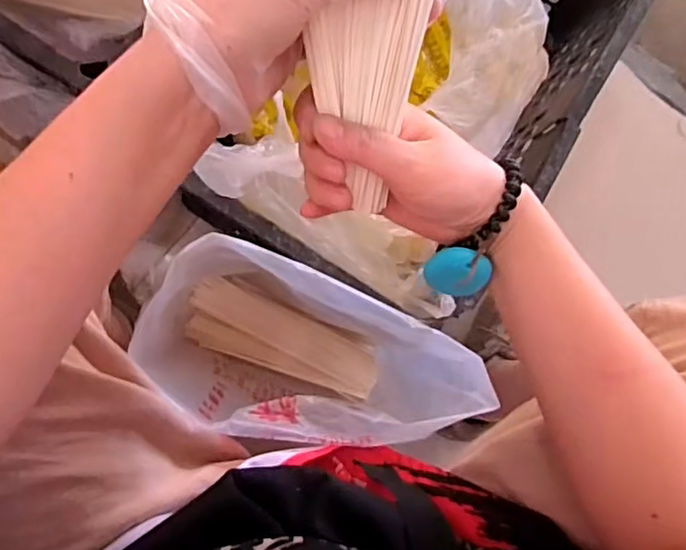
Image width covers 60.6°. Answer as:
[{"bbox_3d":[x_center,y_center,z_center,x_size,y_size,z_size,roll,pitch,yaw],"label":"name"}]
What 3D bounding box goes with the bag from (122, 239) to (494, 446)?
[{"bbox_3d":[-0.036,0.082,0.598,0.296,0.285,0.137,20,83,-5],"label":"bag"}]

